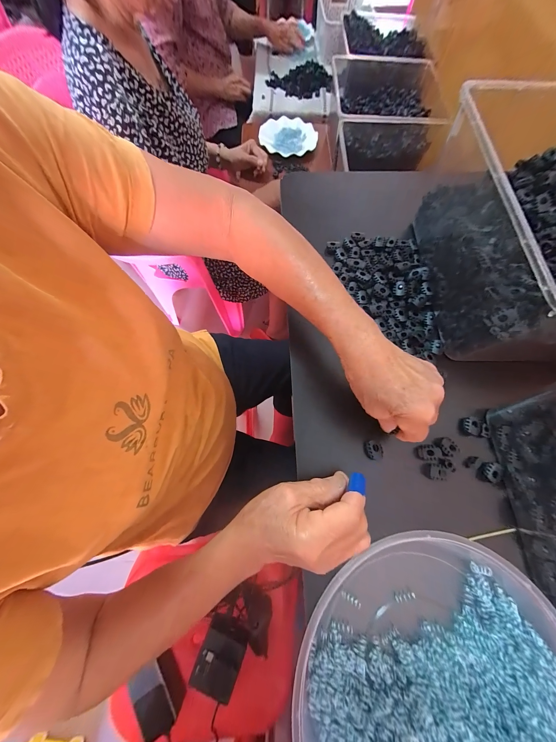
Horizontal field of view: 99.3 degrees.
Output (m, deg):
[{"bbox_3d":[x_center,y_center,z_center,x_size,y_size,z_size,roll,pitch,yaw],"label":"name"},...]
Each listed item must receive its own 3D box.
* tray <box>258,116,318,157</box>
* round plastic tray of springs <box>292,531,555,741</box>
[{"bbox_3d":[0.035,-0.756,0.767,0.172,0.032,0.180,-19,72,-7],"label":"tray"},{"bbox_3d":[0.132,0.265,0.189,0.230,0.037,0.218,0,71,0],"label":"round plastic tray of springs"}]

